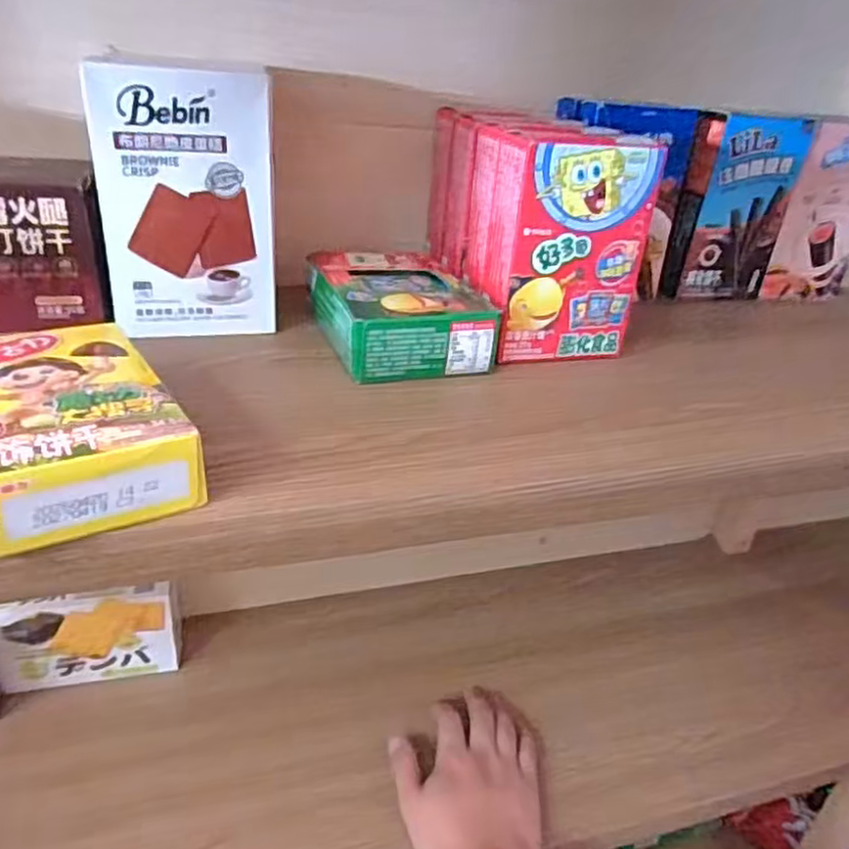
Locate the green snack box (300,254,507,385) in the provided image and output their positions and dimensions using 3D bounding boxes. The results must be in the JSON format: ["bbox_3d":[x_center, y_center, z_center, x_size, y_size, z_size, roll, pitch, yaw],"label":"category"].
[{"bbox_3d":[-0.021,-0.076,0.448,0.099,0.041,0.129,-5,30,-19],"label":"green snack box"}]

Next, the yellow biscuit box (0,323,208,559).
[{"bbox_3d":[-0.161,-0.002,0.297,0.084,0.036,0.128,-14,34,-32],"label":"yellow biscuit box"}]

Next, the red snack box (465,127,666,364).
[{"bbox_3d":[0.086,-0.121,0.446,0.093,0.133,0.075,-2,29,-14],"label":"red snack box"}]

